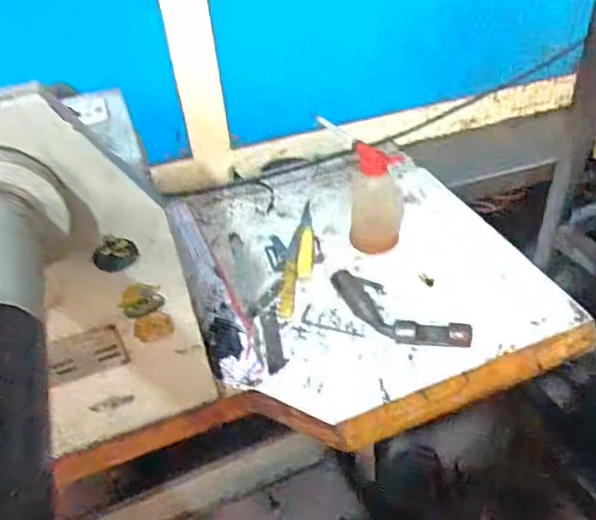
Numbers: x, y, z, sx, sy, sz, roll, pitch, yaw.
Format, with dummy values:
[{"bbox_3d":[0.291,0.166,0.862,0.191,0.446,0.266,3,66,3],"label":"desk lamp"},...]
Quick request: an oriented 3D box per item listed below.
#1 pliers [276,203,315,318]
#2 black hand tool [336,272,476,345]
[{"bbox_3d":[0.003,-0.009,0.687,0.033,0.008,0.210,0,39,7],"label":"pliers"},{"bbox_3d":[0.098,0.055,0.593,0.158,0.021,0.062,27,48,34],"label":"black hand tool"}]

